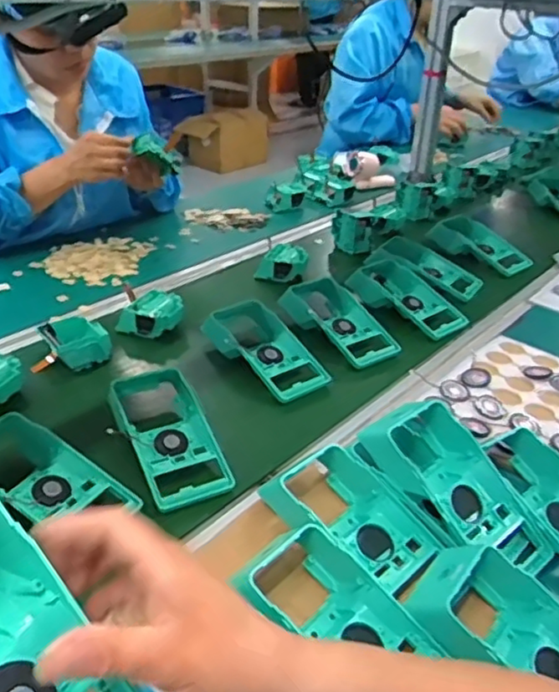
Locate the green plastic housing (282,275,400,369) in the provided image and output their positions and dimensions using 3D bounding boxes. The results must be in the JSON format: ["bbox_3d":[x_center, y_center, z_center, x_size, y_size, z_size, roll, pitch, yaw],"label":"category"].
[{"bbox_3d":[0.080,-0.031,0.912,0.096,0.061,0.197,-14,36,-25],"label":"green plastic housing"}]

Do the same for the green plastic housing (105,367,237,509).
[{"bbox_3d":[-0.123,0.097,0.682,0.092,0.052,0.201,-12,35,-23],"label":"green plastic housing"}]

